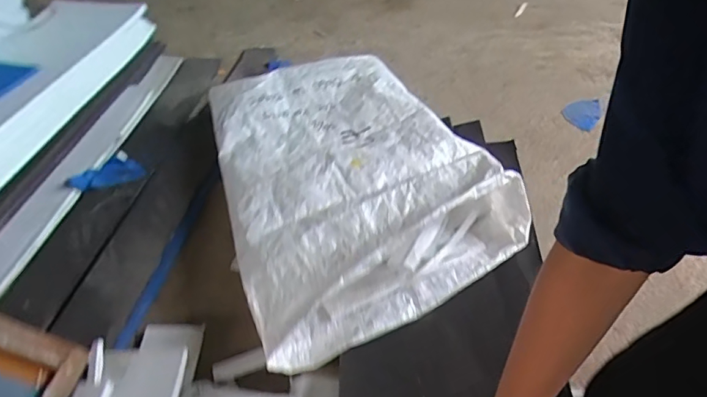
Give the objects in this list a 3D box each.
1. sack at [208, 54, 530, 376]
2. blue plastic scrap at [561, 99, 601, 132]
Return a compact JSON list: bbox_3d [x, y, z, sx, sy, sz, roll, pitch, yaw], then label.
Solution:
[{"bbox_3d":[-0.028,-0.086,0.911,0.445,0.144,0.709,-16,44,-11],"label":"sack"},{"bbox_3d":[0.580,-0.218,1.196,0.085,0.023,0.112,17,48,22],"label":"blue plastic scrap"}]

